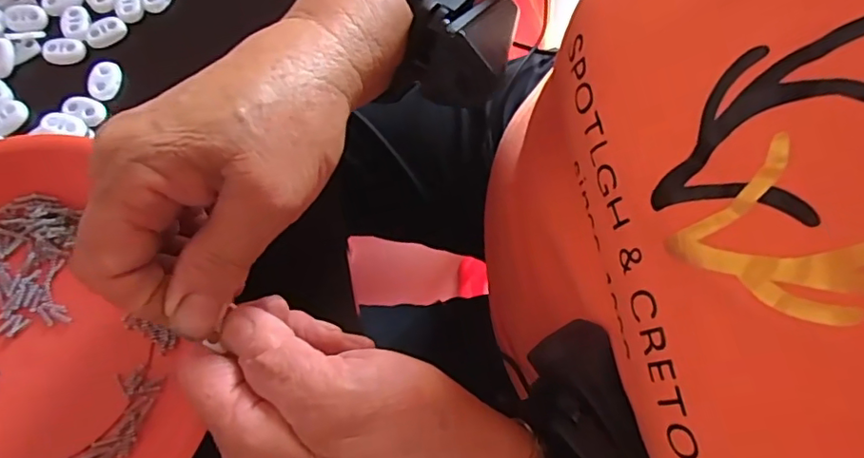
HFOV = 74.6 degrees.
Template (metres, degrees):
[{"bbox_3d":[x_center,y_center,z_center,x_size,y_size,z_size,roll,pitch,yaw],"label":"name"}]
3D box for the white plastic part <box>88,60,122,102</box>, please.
[{"bbox_3d":[-0.179,-0.082,0.310,0.015,0.006,0.023,3,71,1],"label":"white plastic part"}]

